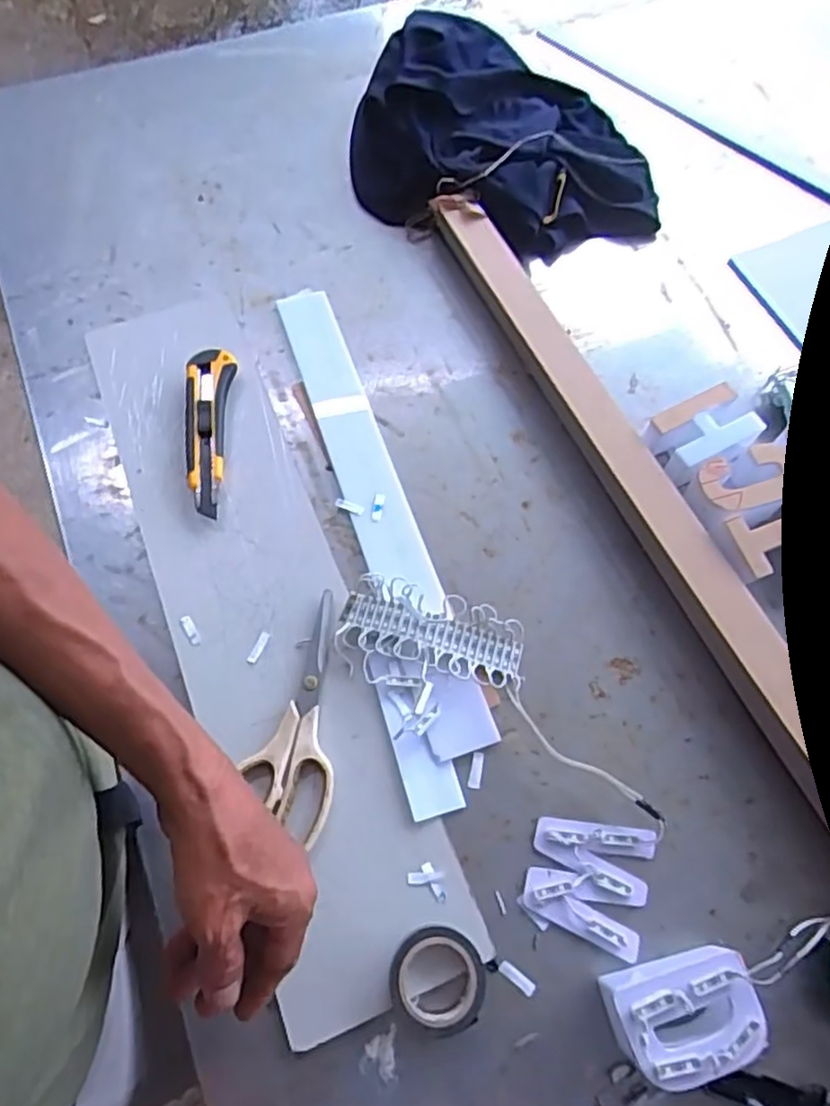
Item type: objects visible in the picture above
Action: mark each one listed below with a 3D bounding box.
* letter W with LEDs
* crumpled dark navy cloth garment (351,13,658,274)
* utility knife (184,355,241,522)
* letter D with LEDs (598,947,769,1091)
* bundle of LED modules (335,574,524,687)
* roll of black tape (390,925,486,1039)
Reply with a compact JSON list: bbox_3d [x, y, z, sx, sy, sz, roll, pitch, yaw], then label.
[{"bbox_3d":[0.119,0.222,0.470,0.079,0.010,0.079,16,67,5],"label":"letter W with LEDs"},{"bbox_3d":[0.102,-0.443,0.722,0.332,0.071,0.270,15,67,4],"label":"crumpled dark navy cloth garment"},{"bbox_3d":[-0.177,-0.103,0.593,0.040,0.026,0.157,-3,67,-4],"label":"utility knife"},{"bbox_3d":[0.161,0.282,0.420,0.083,0.051,0.056,-16,68,-7],"label":"letter D with LEDs"},{"bbox_3d":[0.012,0.068,0.524,0.137,0.029,0.074,14,67,4],"label":"bundle of LED modules"},{"bbox_3d":[0.014,0.270,0.435,0.059,0.020,0.058,1,66,-2],"label":"roll of black tape"}]

